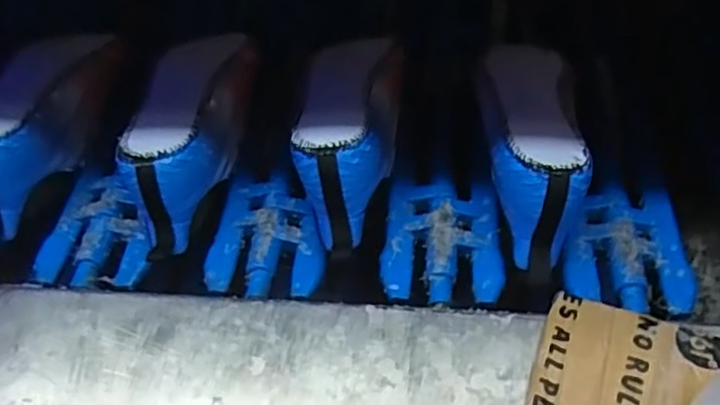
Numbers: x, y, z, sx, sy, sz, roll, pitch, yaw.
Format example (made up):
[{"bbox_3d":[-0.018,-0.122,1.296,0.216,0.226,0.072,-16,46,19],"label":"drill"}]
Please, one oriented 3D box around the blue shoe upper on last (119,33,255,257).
[{"bbox_3d":[-0.145,-0.066,0.562,0.082,0.091,0.228,-1,54,6],"label":"blue shoe upper on last"}]

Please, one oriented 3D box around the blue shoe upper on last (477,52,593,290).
[{"bbox_3d":[0.135,-0.042,0.519,0.078,0.096,0.214,2,52,7],"label":"blue shoe upper on last"}]

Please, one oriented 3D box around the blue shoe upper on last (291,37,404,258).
[{"bbox_3d":[-0.012,-0.058,0.540,0.078,0.096,0.210,3,52,7],"label":"blue shoe upper on last"}]

